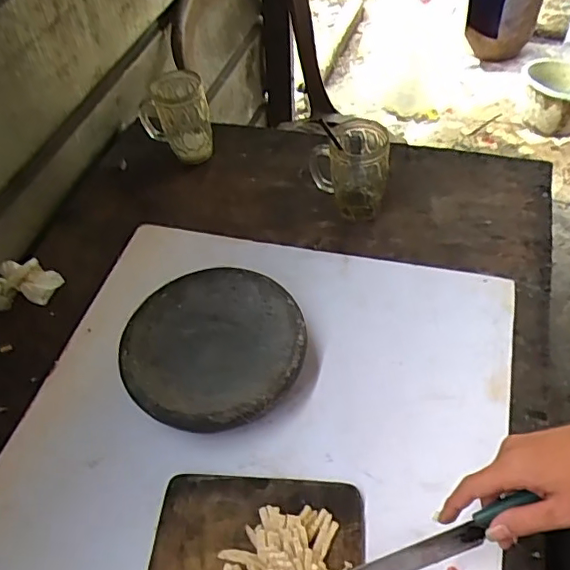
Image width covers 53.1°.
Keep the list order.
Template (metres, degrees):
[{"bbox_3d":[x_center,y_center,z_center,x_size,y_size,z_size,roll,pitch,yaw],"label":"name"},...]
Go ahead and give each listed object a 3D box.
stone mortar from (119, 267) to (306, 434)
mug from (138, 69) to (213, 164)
[{"bbox_3d":[-0.078,0.074,0.647,0.193,0.053,0.192,-2,52,2],"label":"stone mortar"},{"bbox_3d":[-0.164,-0.246,0.862,0.099,0.131,0.067,-13,52,-6],"label":"mug"}]

